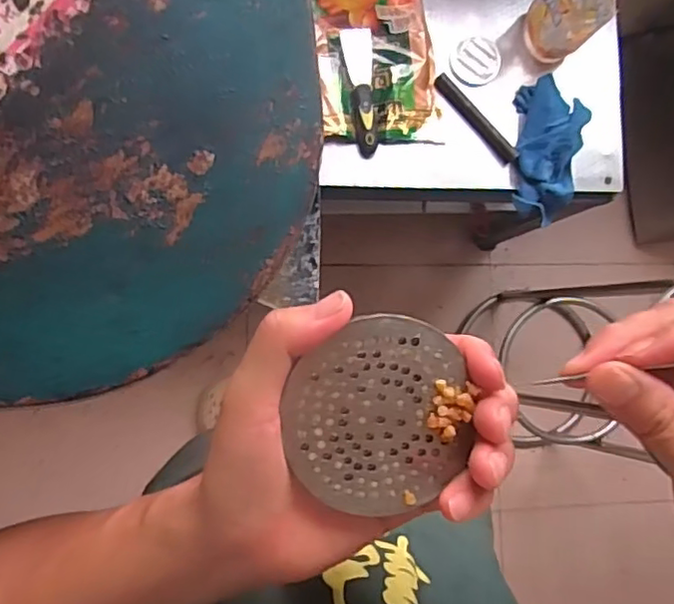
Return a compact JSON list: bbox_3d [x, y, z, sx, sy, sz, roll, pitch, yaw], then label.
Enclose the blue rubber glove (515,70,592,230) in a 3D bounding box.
[{"bbox_3d":[0.350,-0.252,1.038,0.102,0.078,0.228,-1,98,-8],"label":"blue rubber glove"}]

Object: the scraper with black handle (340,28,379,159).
[{"bbox_3d":[0.042,-0.339,1.006,0.047,0.028,0.202,-7,87,-8],"label":"scraper with black handle"}]

